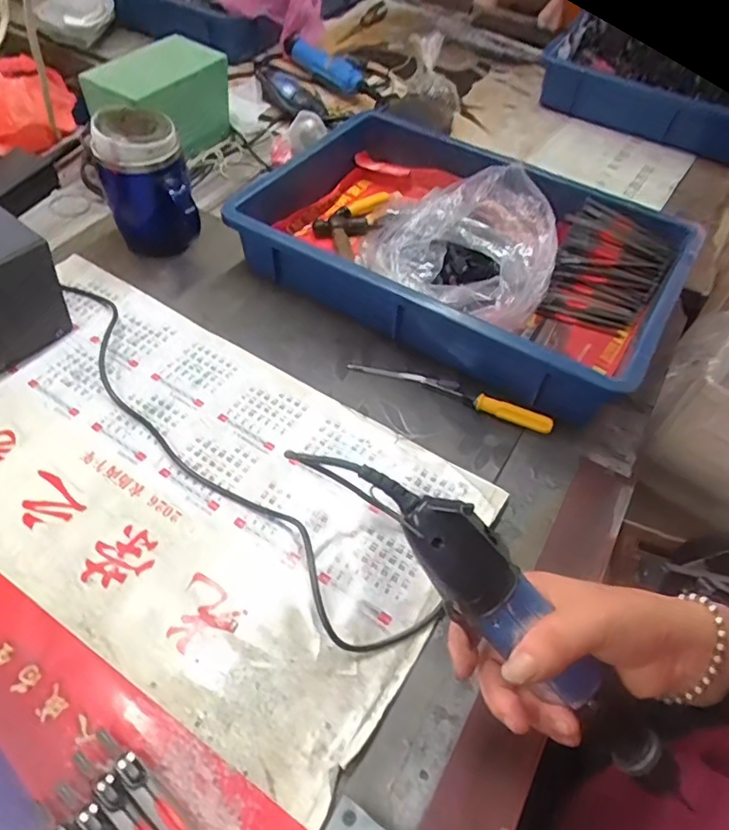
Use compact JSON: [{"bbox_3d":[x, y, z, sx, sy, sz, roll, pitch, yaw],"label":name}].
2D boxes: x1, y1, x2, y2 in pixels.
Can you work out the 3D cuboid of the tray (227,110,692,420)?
[{"bbox_3d":[0.108,-0.188,0.607,0.407,0.093,0.296,29,56,17],"label":"tray"}]

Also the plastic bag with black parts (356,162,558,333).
[{"bbox_3d":[0.091,-0.174,0.595,0.204,0.098,0.181,18,53,10],"label":"plastic bag with black parts"}]

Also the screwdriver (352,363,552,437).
[{"bbox_3d":[0.079,-0.024,0.533,0.193,0.021,0.018,20,54,11],"label":"screwdriver"}]

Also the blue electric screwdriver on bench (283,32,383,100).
[{"bbox_3d":[-0.055,-0.548,0.911,0.042,0.037,0.249,-27,59,-22],"label":"blue electric screwdriver on bench"}]

